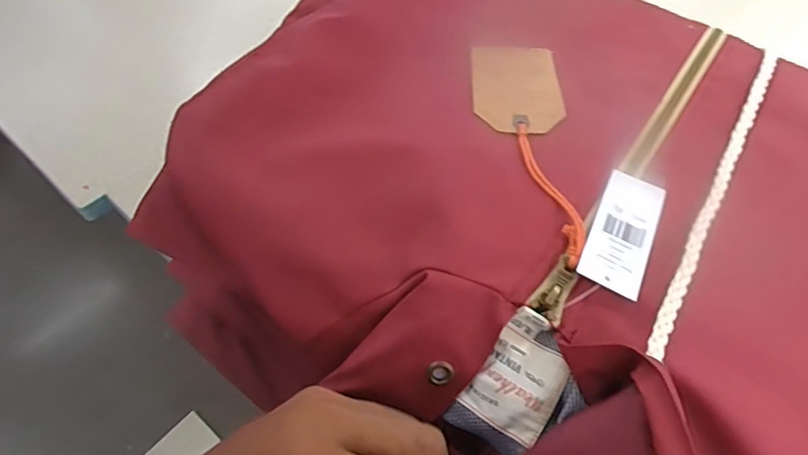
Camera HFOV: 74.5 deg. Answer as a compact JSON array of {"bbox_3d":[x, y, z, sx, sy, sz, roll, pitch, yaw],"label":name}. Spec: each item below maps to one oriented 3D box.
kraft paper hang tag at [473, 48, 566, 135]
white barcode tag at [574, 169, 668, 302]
[{"bbox_3d":[0.077,-0.096,0.361,0.058,0.004,0.095,2,49,2],"label":"kraft paper hang tag"},{"bbox_3d":[0.121,0.001,0.292,0.033,0.004,0.080,26,57,10],"label":"white barcode tag"}]

